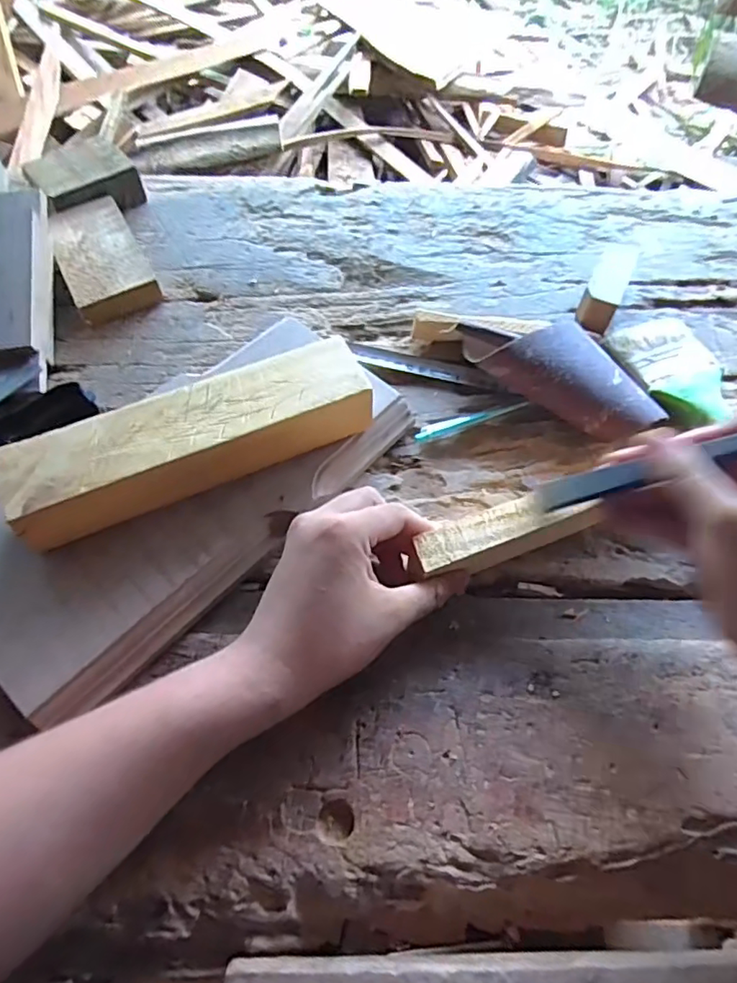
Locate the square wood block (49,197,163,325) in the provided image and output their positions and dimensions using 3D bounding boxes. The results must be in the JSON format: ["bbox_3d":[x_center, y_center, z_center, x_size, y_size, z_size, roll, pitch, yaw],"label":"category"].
[{"bbox_3d":[-0.235,-0.204,0.492,0.066,0.024,0.122,-25,64,-15],"label":"square wood block"}]

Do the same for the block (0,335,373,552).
[{"bbox_3d":[-0.108,-0.032,0.357,0.223,0.042,0.063,-23,63,-14],"label":"block"}]

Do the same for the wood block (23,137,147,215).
[{"bbox_3d":[-0.265,-0.292,0.529,0.059,0.044,0.083,39,67,19],"label":"wood block"}]

